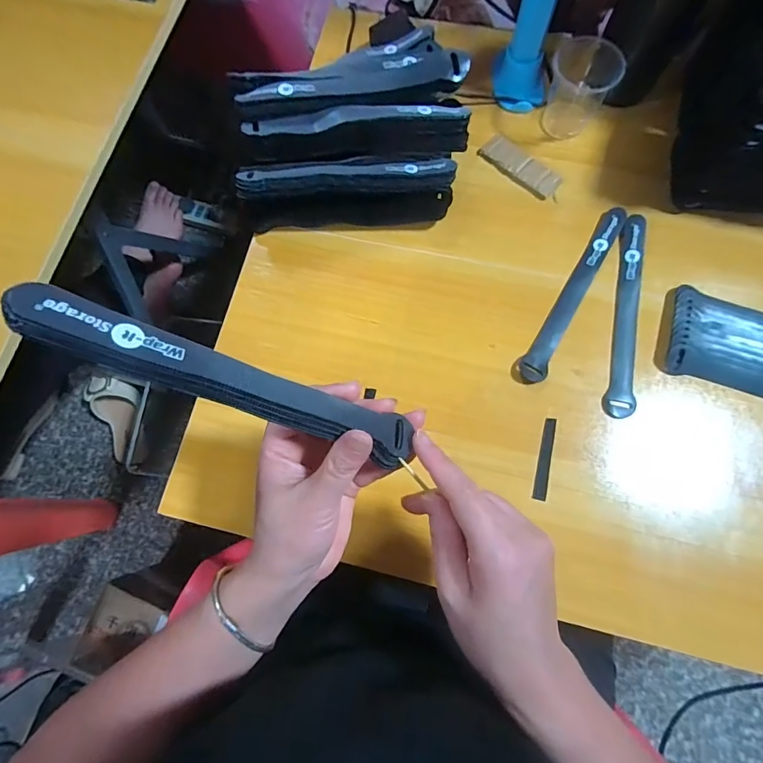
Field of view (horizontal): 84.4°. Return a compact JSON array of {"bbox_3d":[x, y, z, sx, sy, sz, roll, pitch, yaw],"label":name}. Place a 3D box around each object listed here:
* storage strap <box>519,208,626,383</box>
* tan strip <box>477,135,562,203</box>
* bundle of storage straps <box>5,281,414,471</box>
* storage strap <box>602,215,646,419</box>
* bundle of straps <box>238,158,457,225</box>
[{"bbox_3d":[0.184,-0.087,0.398,0.022,0.009,0.200,31,80,10],"label":"storage strap"},{"bbox_3d":[0.148,-0.228,0.444,0.093,0.009,0.037,42,82,12],"label":"tan strip"},{"bbox_3d":[-0.072,0.002,0.215,0.190,0.014,0.026,22,73,-24],"label":"bundle of storage straps"},{"bbox_3d":[0.230,-0.065,0.393,0.026,0.006,0.201,13,77,6],"label":"storage strap"},{"bbox_3d":[-0.030,-0.182,0.407,0.202,0.056,0.051,-6,76,2],"label":"bundle of straps"}]

